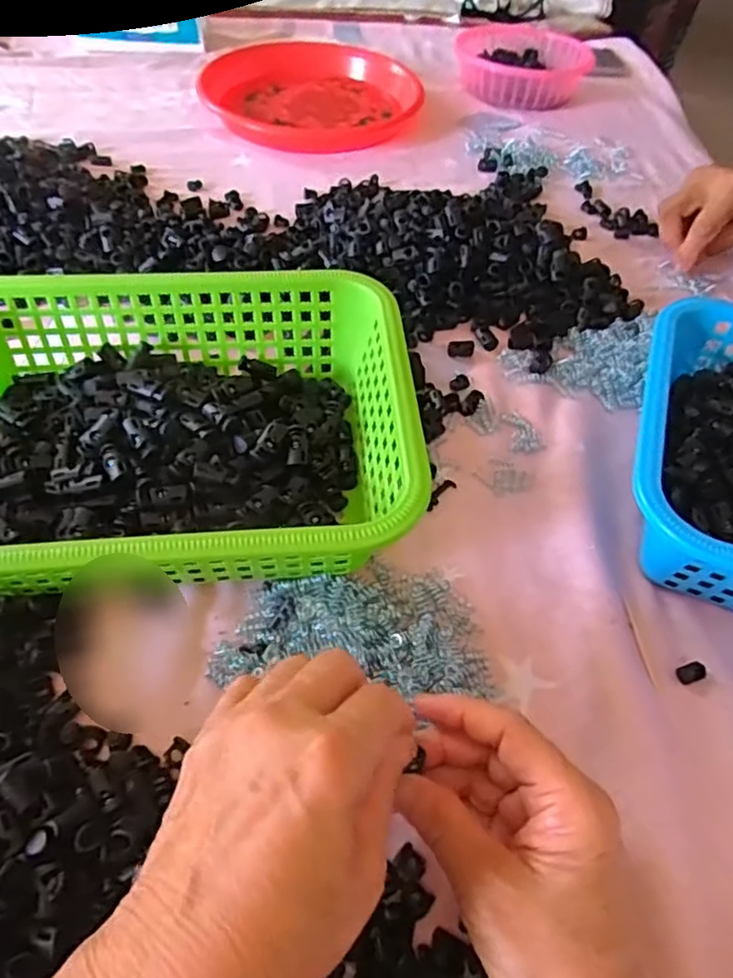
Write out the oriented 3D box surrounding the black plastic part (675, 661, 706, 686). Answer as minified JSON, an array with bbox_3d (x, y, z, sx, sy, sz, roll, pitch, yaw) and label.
[{"bbox_3d":[0.180,0.101,0.350,0.015,0.005,0.011,-15,55,-15],"label":"black plastic part"}]

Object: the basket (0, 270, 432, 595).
[{"bbox_3d":[-0.124,-0.036,0.382,0.291,0.080,0.202,-2,53,-5],"label":"basket"}]

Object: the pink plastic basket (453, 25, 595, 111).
[{"bbox_3d":[0.196,-0.551,0.820,0.165,0.041,0.164,38,59,22],"label":"pink plastic basket"}]

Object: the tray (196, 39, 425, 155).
[{"bbox_3d":[-0.078,-0.483,0.754,0.222,0.034,0.233,2,53,-2],"label":"tray"}]

